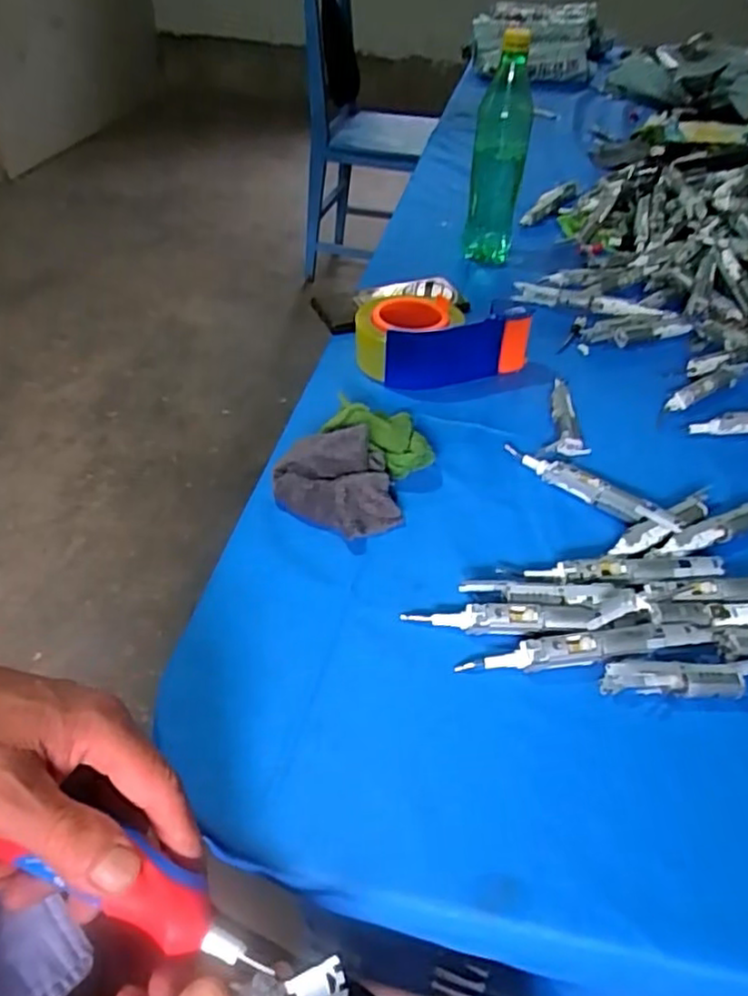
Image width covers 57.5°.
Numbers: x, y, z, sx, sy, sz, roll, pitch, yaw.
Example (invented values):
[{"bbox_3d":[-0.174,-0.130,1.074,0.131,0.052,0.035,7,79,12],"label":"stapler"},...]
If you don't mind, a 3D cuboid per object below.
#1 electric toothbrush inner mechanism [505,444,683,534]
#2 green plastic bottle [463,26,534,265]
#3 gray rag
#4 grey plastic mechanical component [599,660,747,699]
[{"bbox_3d":[0.167,-0.010,0.536,0.147,0.018,0.019,34,51,29],"label":"electric toothbrush inner mechanism"},{"bbox_3d":[0.147,-0.403,0.797,0.061,0.239,0.074,9,43,5],"label":"green plastic bottle"},{"bbox_3d":[-0.027,-0.016,0.518,0.100,0.050,0.070,27,48,23],"label":"gray rag"},{"bbox_3d":[0.191,0.109,0.410,0.104,0.016,0.022,-1,43,-5],"label":"grey plastic mechanical component"}]

